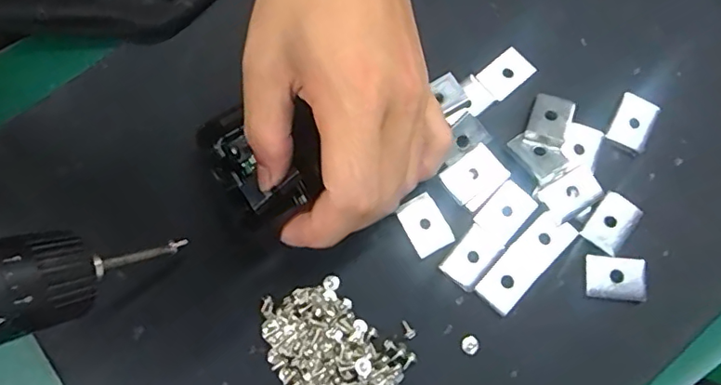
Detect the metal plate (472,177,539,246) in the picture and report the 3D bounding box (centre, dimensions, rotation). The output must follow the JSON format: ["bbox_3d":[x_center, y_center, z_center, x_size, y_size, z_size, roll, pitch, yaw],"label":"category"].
[{"bbox_3d":[0.072,0.009,0.260,0.020,0.004,0.027,42,80,10],"label":"metal plate"}]

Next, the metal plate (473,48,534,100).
[{"bbox_3d":[0.076,-0.063,0.281,0.027,0.004,0.019,-39,78,-9],"label":"metal plate"}]

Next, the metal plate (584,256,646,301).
[{"bbox_3d":[0.122,0.041,0.254,0.027,0.004,0.020,5,80,7],"label":"metal plate"}]

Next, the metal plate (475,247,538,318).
[{"bbox_3d":[0.069,0.043,0.255,0.019,0.004,0.026,42,80,10],"label":"metal plate"}]

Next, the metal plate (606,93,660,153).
[{"bbox_3d":[0.141,-0.036,0.275,0.019,0.006,0.026,26,77,7],"label":"metal plate"}]

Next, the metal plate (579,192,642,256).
[{"bbox_3d":[0.123,0.014,0.259,0.020,0.004,0.027,36,79,9],"label":"metal plate"}]

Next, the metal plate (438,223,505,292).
[{"bbox_3d":[0.054,0.031,0.256,0.019,0.004,0.028,39,79,10],"label":"metal plate"}]

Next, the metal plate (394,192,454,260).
[{"bbox_3d":[0.031,0.016,0.261,0.020,0.004,0.027,-29,77,-6],"label":"metal plate"}]

